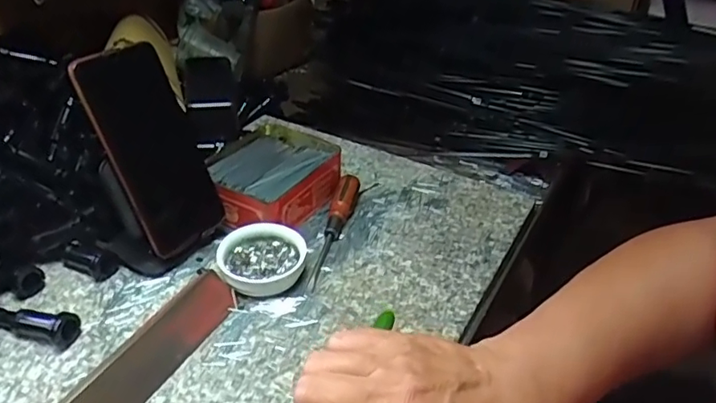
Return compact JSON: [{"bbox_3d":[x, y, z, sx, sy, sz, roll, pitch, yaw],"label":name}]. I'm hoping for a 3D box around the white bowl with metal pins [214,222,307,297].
[{"bbox_3d":[-0.081,0.048,0.488,0.071,0.027,0.060,-12,38,-18],"label":"white bowl with metal pins"}]

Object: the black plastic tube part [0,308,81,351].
[{"bbox_3d":[-0.241,0.090,0.427,0.068,0.017,0.019,8,36,8],"label":"black plastic tube part"}]

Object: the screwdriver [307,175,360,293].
[{"bbox_3d":[-0.025,0.023,0.531,0.021,0.022,0.142,9,37,10],"label":"screwdriver"}]

